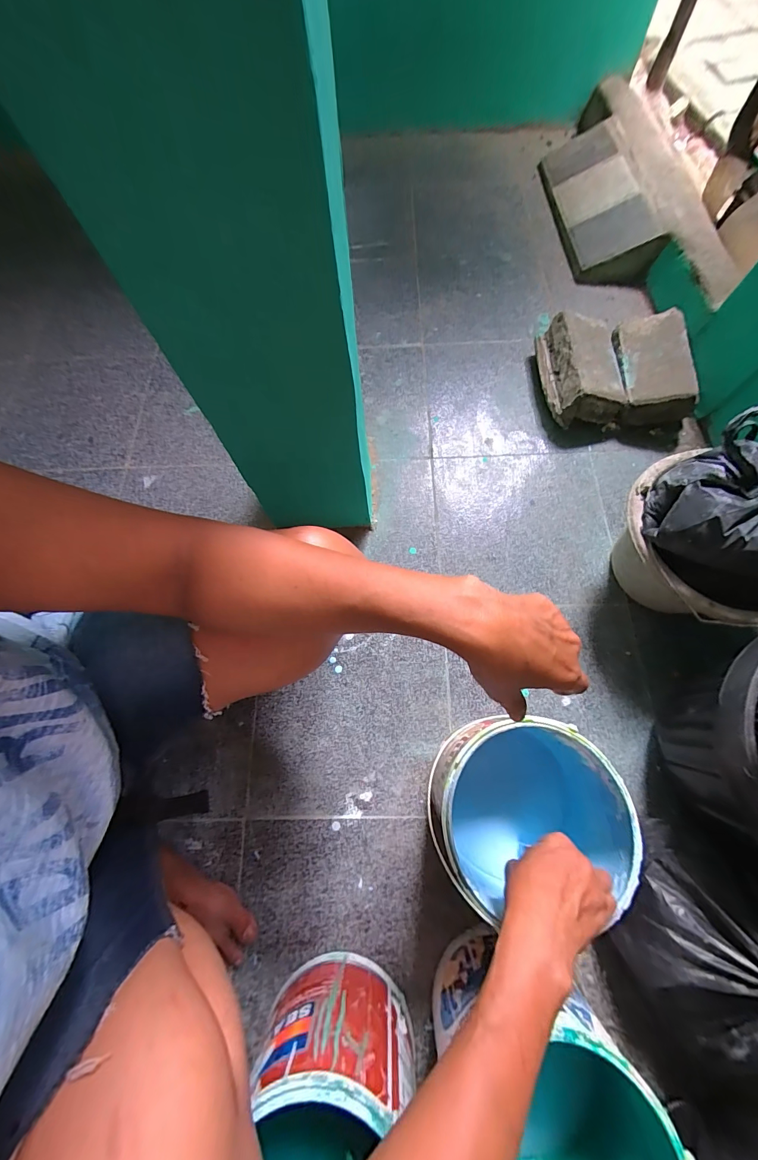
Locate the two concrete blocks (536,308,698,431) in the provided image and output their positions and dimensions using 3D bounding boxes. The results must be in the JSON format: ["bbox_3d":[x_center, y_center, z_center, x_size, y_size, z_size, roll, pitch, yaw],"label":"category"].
[{"bbox_3d":[0.439,-0.395,0.699,0.236,0.094,0.224,-1,71,2],"label":"two concrete blocks"}]

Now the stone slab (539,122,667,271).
[{"bbox_3d":[0.506,-0.904,0.861,0.154,0.028,0.434,-13,70,27],"label":"stone slab"}]

